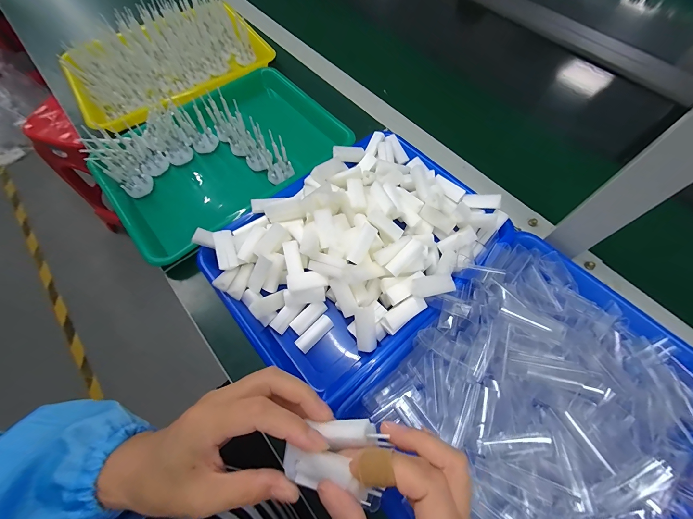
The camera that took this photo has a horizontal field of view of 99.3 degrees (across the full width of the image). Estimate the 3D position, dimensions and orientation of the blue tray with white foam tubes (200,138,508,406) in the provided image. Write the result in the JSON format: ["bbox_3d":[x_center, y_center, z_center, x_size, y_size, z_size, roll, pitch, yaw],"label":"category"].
[{"bbox_3d":[0.011,-0.022,0.360,0.325,0.064,0.247,-38,70,-16],"label":"blue tray with white foam tubes"}]

